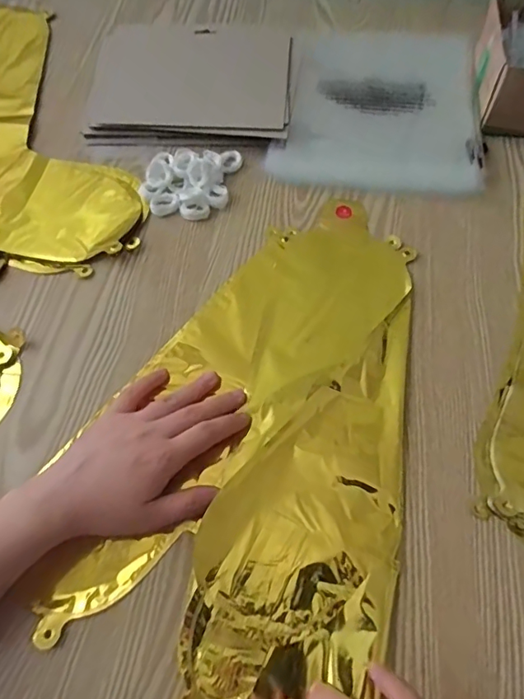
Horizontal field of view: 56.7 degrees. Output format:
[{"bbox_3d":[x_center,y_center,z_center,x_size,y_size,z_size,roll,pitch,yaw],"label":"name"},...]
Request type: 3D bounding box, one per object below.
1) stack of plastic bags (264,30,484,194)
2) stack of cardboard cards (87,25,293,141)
[{"bbox_3d":[0.128,-0.275,0.526,0.202,0.015,0.255,8,63,5],"label":"stack of plastic bags"},{"bbox_3d":[-0.080,-0.309,0.545,0.224,0.017,0.202,3,63,3],"label":"stack of cardboard cards"}]

